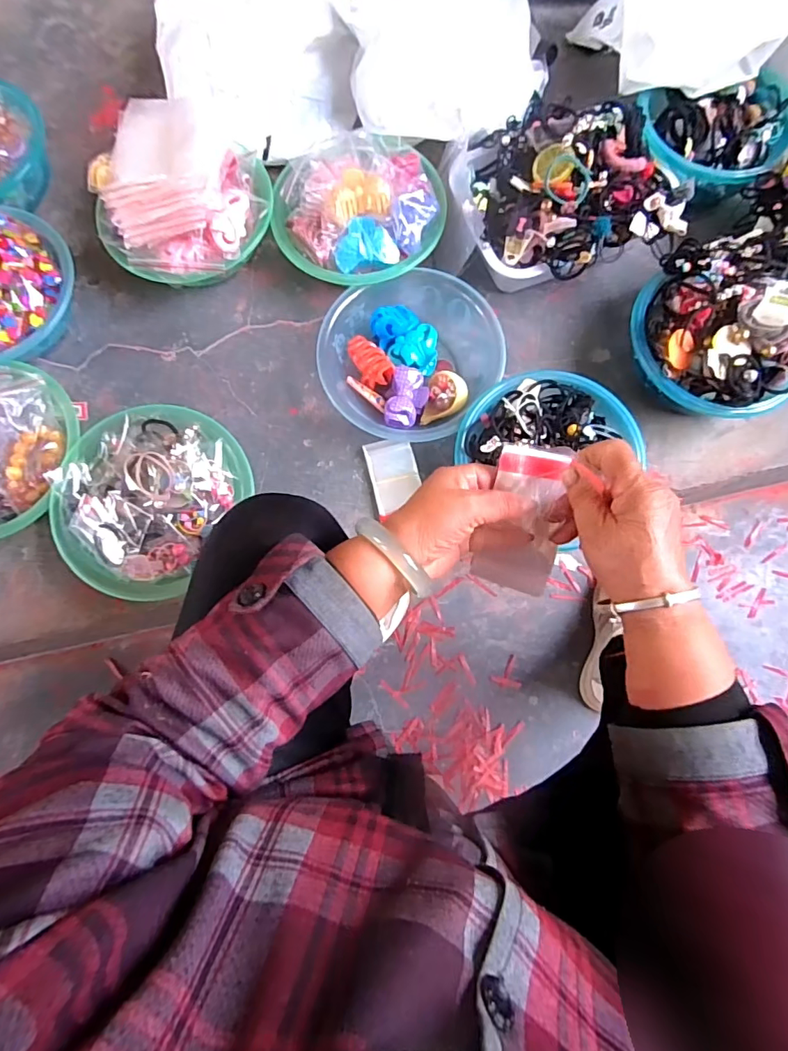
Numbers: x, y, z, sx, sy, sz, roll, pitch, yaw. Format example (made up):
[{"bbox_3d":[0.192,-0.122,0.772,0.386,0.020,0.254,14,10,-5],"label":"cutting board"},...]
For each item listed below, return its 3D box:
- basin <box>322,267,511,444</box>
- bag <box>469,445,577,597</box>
[{"bbox_3d":[0.020,-0.226,0.670,0.226,0.070,0.218,0,79,0],"label":"basin"},{"bbox_3d":[0.101,-0.003,0.393,0.062,0.022,0.125,6,115,1],"label":"bag"}]

